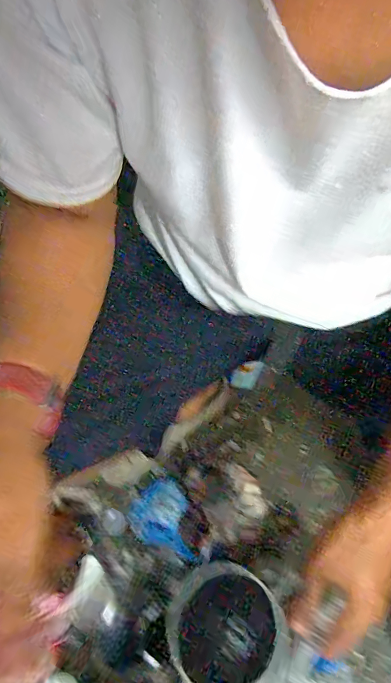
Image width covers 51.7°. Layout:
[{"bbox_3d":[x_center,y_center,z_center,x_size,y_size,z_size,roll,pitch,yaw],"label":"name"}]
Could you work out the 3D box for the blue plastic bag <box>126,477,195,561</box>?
[{"bbox_3d":[-0.054,0.319,0.713,0.102,0.020,0.136,-33,69,-15],"label":"blue plastic bag"}]

